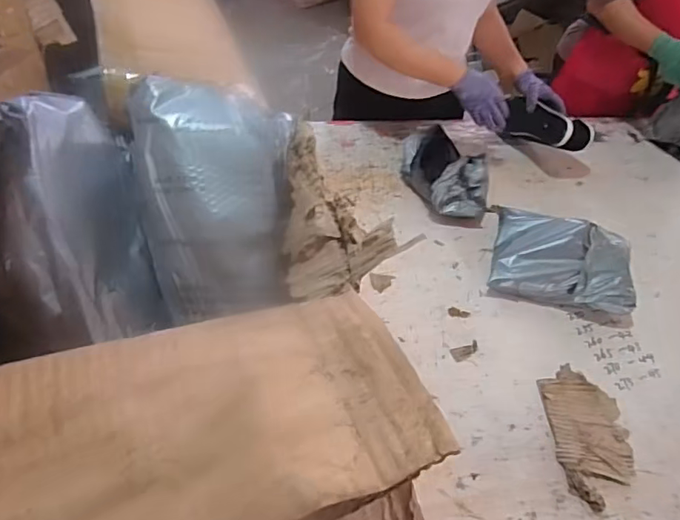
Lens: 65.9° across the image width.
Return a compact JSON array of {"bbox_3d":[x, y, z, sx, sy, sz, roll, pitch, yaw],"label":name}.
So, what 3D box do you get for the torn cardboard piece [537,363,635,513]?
[{"bbox_3d":[0.393,0.268,0.825,0.123,0.020,0.228,7,47,-2],"label":"torn cardboard piece"}]

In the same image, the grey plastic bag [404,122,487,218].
[{"bbox_3d":[0.233,-0.196,1.176,0.137,0.106,0.250,-9,49,-17],"label":"grey plastic bag"}]

